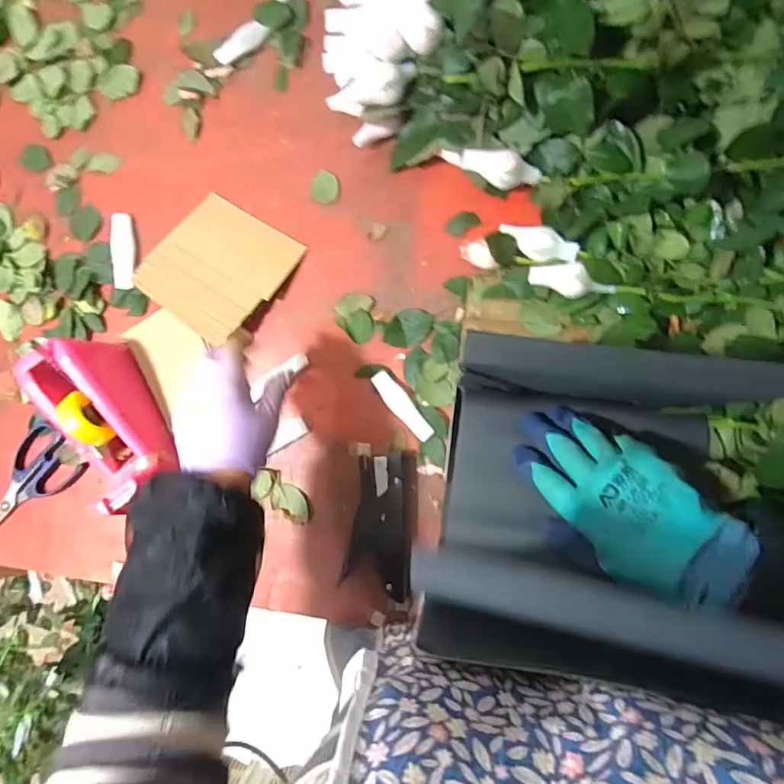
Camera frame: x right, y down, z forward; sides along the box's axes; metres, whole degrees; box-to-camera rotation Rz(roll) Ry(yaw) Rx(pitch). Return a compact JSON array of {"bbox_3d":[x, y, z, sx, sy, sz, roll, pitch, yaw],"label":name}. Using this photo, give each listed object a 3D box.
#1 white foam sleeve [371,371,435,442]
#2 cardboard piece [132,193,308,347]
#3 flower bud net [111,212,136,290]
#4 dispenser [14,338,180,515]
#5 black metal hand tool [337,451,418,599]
[{"bbox_3d":[0.012,0.016,0.536,0.022,0.018,0.086,-37,83,4],"label":"white foam sleeve"},{"bbox_3d":[-0.197,-0.140,0.555,0.135,0.030,0.142,35,92,8],"label":"cardboard piece"},{"bbox_3d":[-0.317,-0.166,0.589,0.023,0.016,0.090,-6,86,7],"label":"flower bud net"},{"bbox_3d":[-0.300,0.024,0.527,0.083,0.099,0.154,-35,85,1],"label":"dispenser"},{"bbox_3d":[-0.011,0.140,0.527,0.069,0.022,0.142,4,88,8],"label":"black metal hand tool"}]

